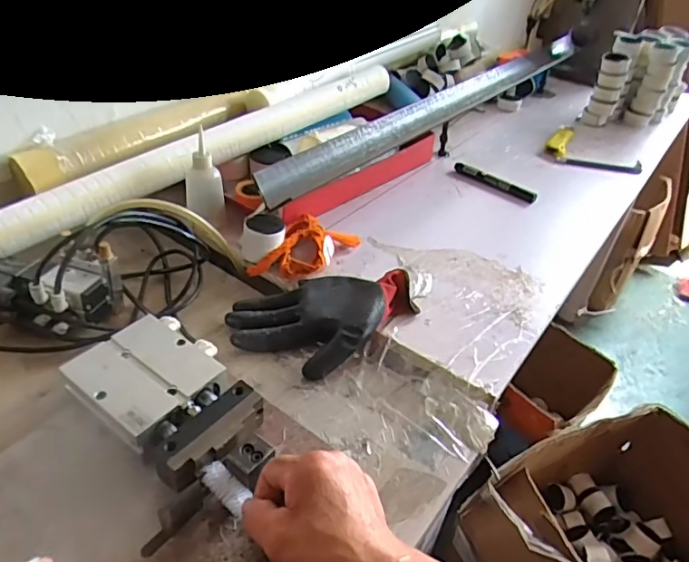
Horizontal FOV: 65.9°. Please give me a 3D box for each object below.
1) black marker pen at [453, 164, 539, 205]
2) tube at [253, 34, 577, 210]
[{"bbox_3d":[0.234,-0.156,0.837,0.137,0.018,0.020,28,44,26],"label":"black marker pen"},{"bbox_3d":[0.234,-0.347,0.968,0.052,0.043,1.097,28,44,26],"label":"tube"}]

